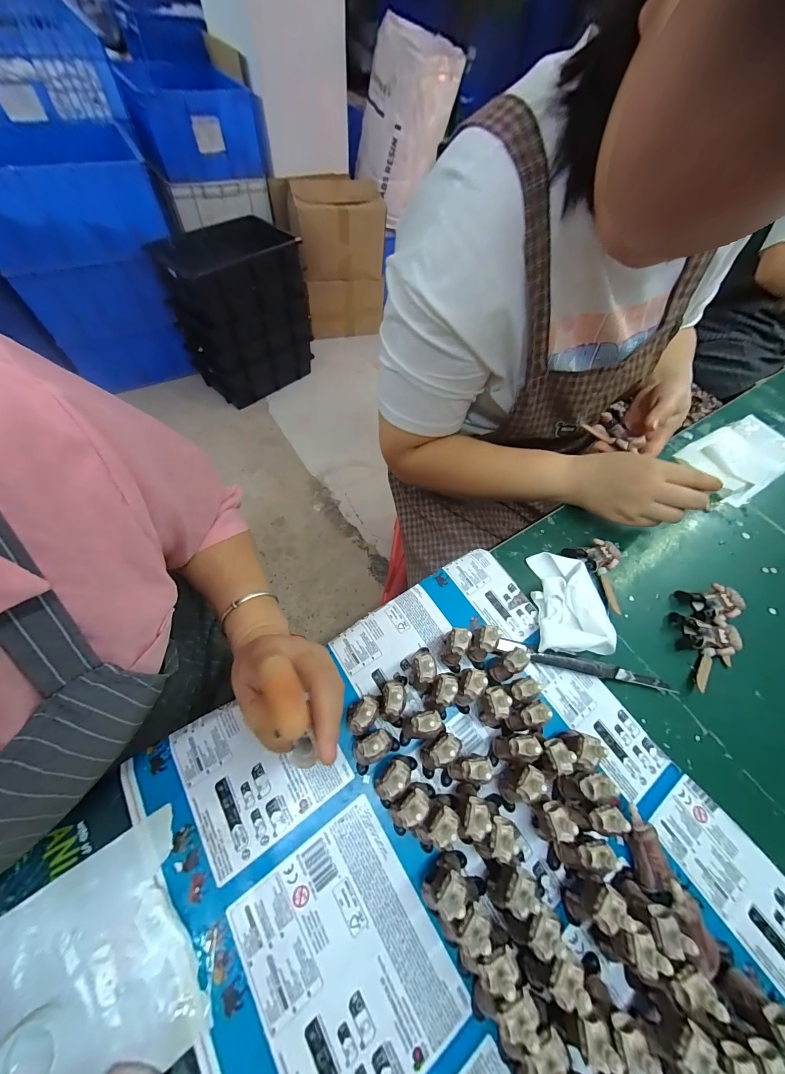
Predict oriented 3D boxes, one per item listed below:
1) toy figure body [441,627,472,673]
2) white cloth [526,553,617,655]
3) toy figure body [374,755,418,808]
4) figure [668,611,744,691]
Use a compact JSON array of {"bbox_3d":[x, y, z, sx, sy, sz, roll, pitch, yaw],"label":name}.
[{"bbox_3d":[0.055,0.100,0.300,0.018,0.050,0.030,5,60,-2],"label":"toy figure body"},{"bbox_3d":[0.178,0.062,0.348,0.070,0.028,0.105,3,60,-3],"label":"white cloth"},{"bbox_3d":[0.001,0.180,0.252,0.023,0.047,0.038,39,64,16],"label":"toy figure body"},{"bbox_3d":[0.320,0.116,0.342,0.049,0.022,0.073,8,60,0],"label":"figure"}]

